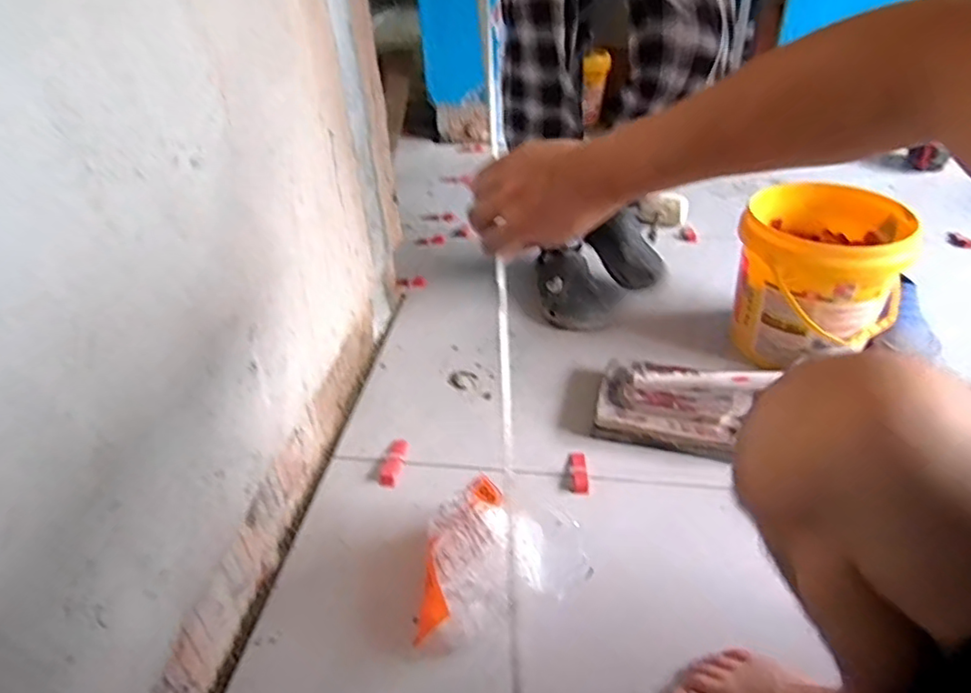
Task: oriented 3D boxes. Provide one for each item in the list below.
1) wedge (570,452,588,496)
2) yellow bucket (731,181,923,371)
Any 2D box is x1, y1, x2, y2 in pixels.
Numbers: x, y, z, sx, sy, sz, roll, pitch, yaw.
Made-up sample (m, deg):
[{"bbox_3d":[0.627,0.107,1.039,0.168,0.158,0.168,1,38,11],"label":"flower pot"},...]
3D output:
[{"bbox_3d":[0.131,0.175,0.869,0.021,0.010,0.076,0,37,3],"label":"wedge"},{"bbox_3d":[0.543,-0.114,1.020,0.239,0.223,0.245,22,43,28],"label":"yellow bucket"}]

